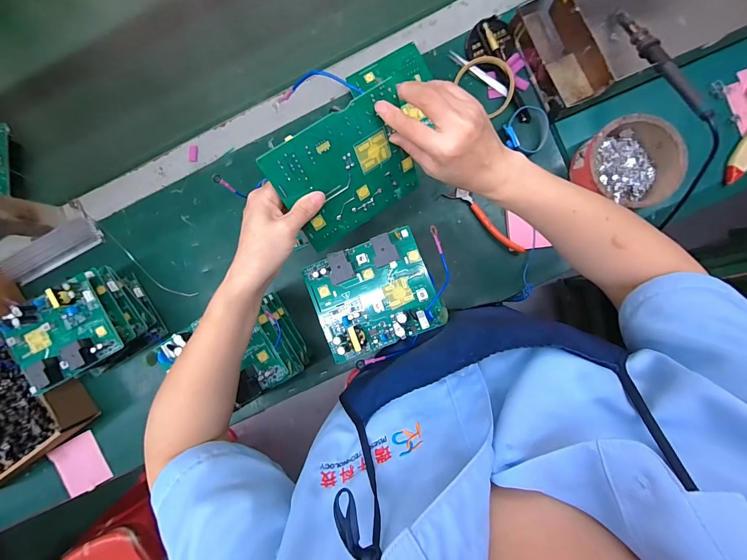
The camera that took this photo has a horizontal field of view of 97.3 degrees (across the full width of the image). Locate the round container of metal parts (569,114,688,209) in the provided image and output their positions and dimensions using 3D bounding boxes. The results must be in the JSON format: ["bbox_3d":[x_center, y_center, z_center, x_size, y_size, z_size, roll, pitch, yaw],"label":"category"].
[{"bbox_3d":[0.357,-0.161,0.467,0.124,0.053,0.119,0,91,4],"label":"round container of metal parts"}]

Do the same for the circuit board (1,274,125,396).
[{"bbox_3d":[-0.419,0.075,0.433,0.130,0.035,0.115,-32,89,3],"label":"circuit board"}]

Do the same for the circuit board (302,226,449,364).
[{"bbox_3d":[0.000,0.017,0.355,0.131,0.028,0.112,-22,89,4],"label":"circuit board"}]

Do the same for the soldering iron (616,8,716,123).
[{"bbox_3d":[0.373,-0.283,0.427,0.020,0.016,0.202,-16,68,4],"label":"soldering iron"}]

